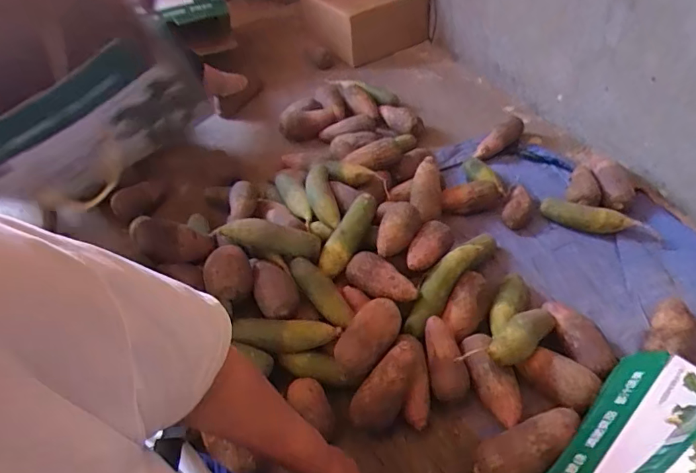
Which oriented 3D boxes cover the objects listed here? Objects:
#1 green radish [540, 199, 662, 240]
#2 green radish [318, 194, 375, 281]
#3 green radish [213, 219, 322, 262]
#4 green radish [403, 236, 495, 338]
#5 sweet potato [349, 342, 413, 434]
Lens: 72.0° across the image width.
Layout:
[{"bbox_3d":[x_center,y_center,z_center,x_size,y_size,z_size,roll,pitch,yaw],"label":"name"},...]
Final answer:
[{"bbox_3d":[0.588,-0.043,1.122,0.258,0.046,0.059,9,48,12],"label":"green radish"},{"bbox_3d":[0.001,-0.004,1.011,0.054,0.052,0.200,22,67,23],"label":"green radish"},{"bbox_3d":[-0.161,0.001,0.953,0.211,0.063,0.058,6,47,10],"label":"green radish"},{"bbox_3d":[0.202,0.088,0.958,0.059,0.051,0.260,35,73,31],"label":"green radish"},{"bbox_3d":[0.065,0.253,0.804,0.066,0.055,0.159,30,97,28],"label":"sweet potato"}]

